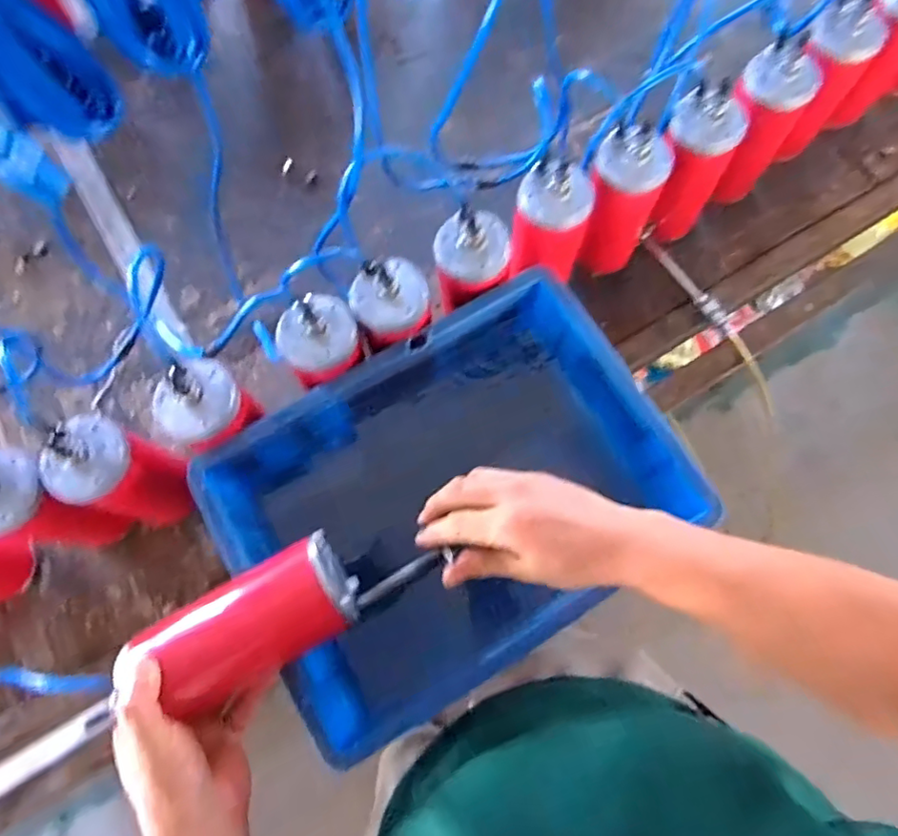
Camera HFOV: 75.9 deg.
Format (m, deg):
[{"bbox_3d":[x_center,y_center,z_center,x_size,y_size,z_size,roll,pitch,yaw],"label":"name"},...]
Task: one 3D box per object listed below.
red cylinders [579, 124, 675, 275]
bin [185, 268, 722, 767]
[{"bbox_3d":[0.192,-0.233,0.661,0.082,0.188,0.074,14,75,5],"label":"red cylinders"},{"bbox_3d":[0.002,0.078,0.571,0.402,0.115,0.297,-32,76,-8],"label":"bin"}]

